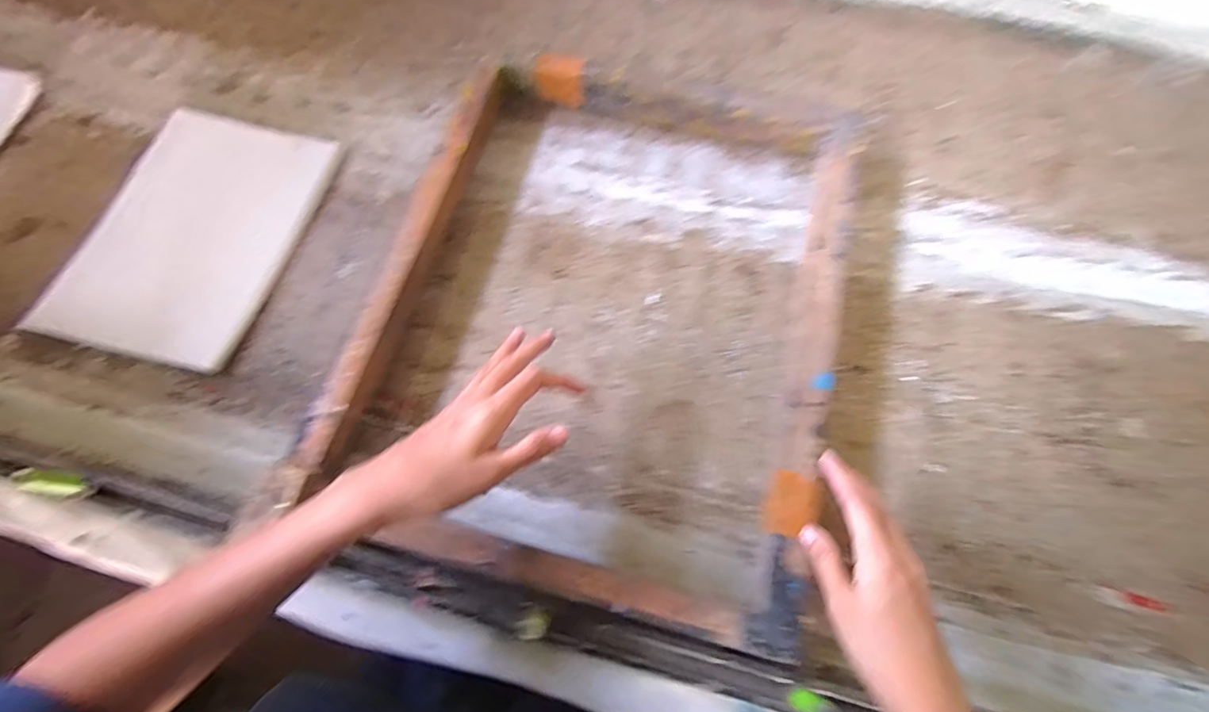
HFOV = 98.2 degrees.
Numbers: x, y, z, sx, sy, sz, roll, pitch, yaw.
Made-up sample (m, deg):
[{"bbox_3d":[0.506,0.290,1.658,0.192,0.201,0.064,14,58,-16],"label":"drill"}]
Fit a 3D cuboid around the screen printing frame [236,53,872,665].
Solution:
[{"bbox_3d":[0.015,-0.053,0.476,0.418,0.063,0.504,15,71,6],"label":"screen printing frame"}]

